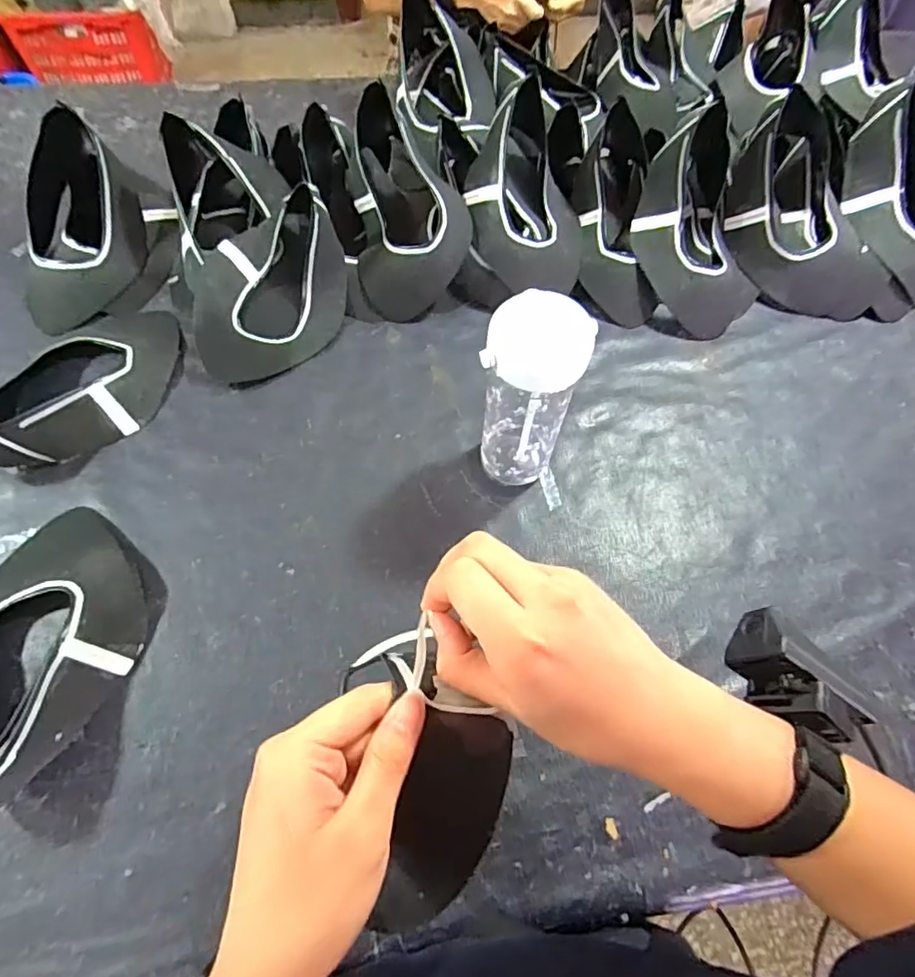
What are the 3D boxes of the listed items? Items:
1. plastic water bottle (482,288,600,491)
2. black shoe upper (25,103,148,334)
[{"bbox_3d":[0.066,-0.083,0.556,0.086,0.214,0.078,29,65,12],"label":"plastic water bottle"},{"bbox_3d":[-0.479,-0.327,0.711,0.128,0.126,0.221,2,62,-1],"label":"black shoe upper"}]

